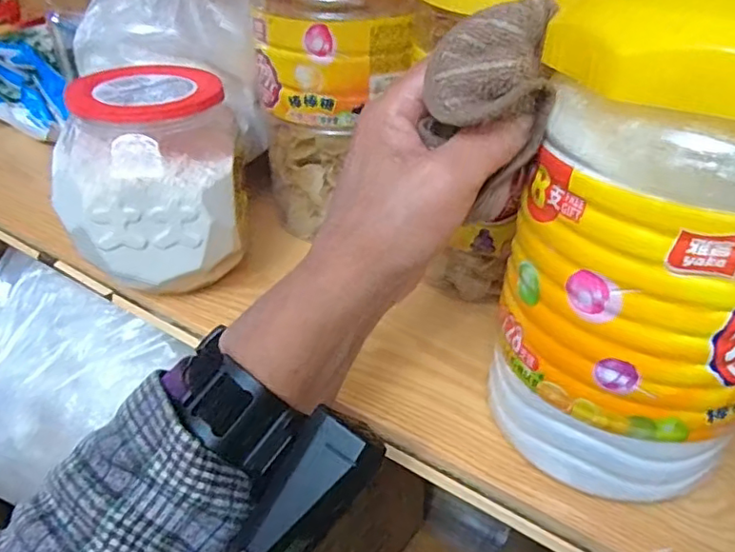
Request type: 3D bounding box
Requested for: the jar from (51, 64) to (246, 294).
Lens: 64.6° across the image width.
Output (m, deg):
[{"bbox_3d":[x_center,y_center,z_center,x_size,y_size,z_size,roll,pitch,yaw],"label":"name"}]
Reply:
[{"bbox_3d":[-0.156,-0.066,0.430,0.121,0.140,0.108,-2,37,-5],"label":"jar"}]

